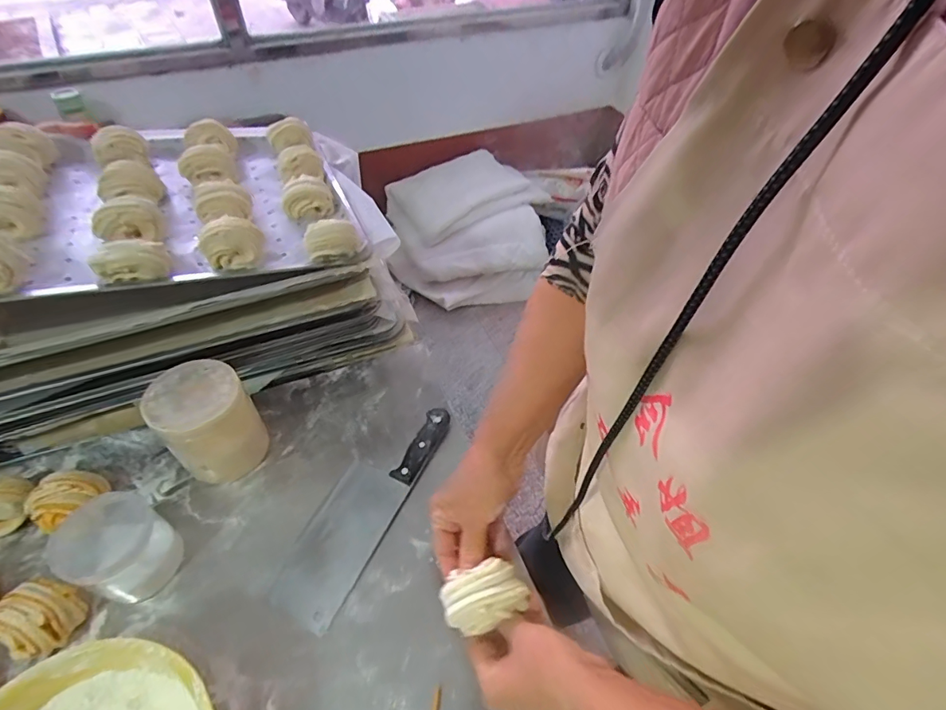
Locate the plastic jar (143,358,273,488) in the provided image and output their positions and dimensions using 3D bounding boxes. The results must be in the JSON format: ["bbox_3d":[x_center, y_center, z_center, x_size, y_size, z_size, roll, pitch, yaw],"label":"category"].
[{"bbox_3d":[-0.307,0.080,0.566,0.090,0.128,0.099,1,50,-1],"label":"plastic jar"}]

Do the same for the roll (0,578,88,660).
[{"bbox_3d":[-0.417,0.254,0.465,0.057,0.053,0.059,1,50,-1],"label":"roll"}]

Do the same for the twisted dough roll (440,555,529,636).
[{"bbox_3d":[0.007,0.205,0.414,0.066,0.031,0.050,-19,53,-17],"label":"twisted dough roll"}]

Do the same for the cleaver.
[{"bbox_3d":[-0.126,0.168,0.565,0.087,0.024,0.270,23,53,16],"label":"cleaver"}]

